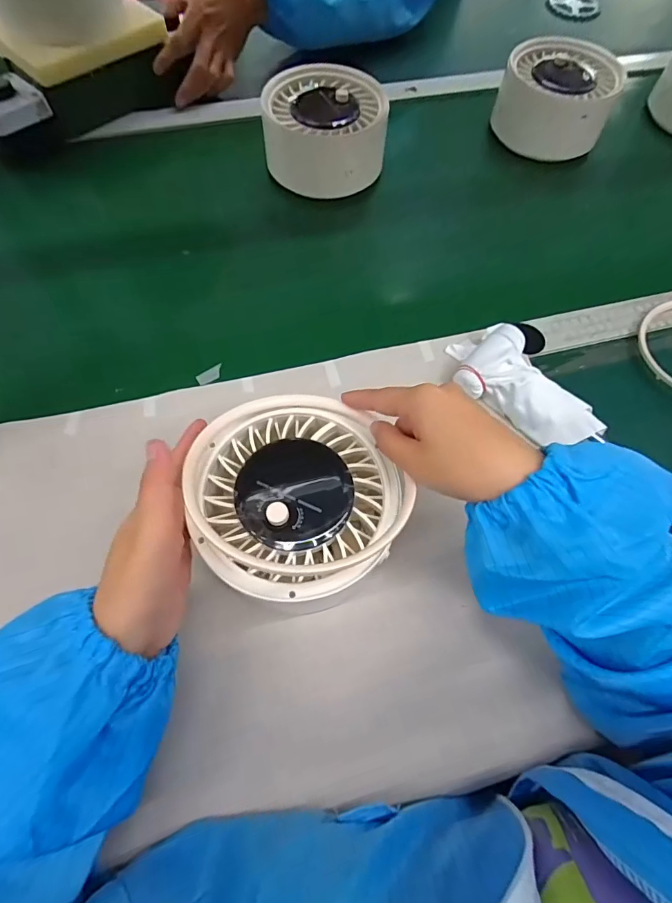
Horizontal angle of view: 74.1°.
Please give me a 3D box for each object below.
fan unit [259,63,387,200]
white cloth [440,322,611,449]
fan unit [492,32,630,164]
[{"bbox_3d":[-0.012,-0.379,0.529,0.143,0.064,0.142,5,65,-1],"label":"fan unit"},{"bbox_3d":[0.167,-0.058,0.395,0.144,0.038,0.070,38,69,14],"label":"white cloth"},{"bbox_3d":[0.281,-0.446,0.571,0.136,0.078,0.128,30,68,11],"label":"fan unit"}]

